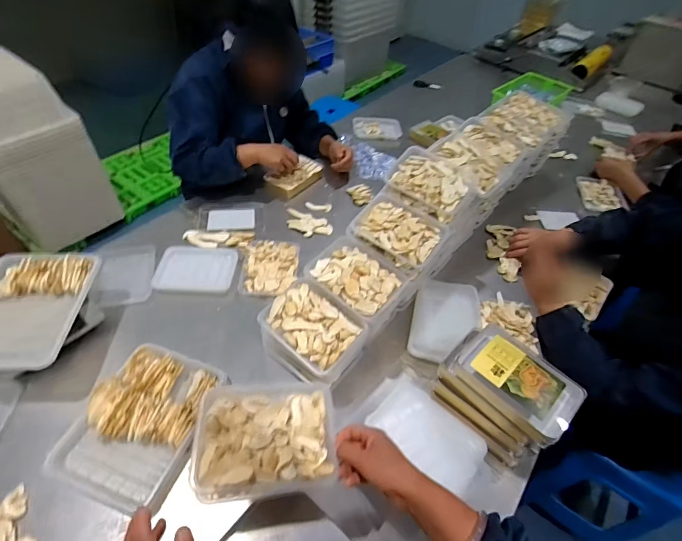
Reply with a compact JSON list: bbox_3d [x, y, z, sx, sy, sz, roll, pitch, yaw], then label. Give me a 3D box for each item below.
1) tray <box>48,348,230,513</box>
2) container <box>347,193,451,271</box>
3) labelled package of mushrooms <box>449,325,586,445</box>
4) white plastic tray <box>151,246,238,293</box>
[{"bbox_3d":[-0.362,0.272,0.692,0.219,0.037,0.265,13,49,7],"label":"tray"},{"bbox_3d":[0.125,-0.090,0.820,0.189,0.055,0.145,33,55,25],"label":"container"},{"bbox_3d":[0.294,0.175,0.636,0.134,0.039,0.190,-31,57,-28],"label":"labelled package of mushrooms"},{"bbox_3d":[-0.358,-0.005,0.940,0.179,0.029,0.136,2,48,-3],"label":"white plastic tray"}]

